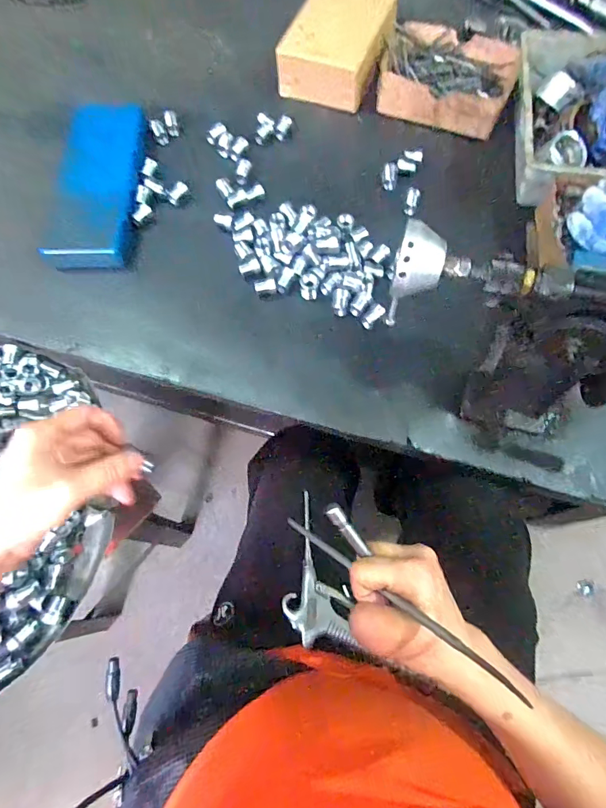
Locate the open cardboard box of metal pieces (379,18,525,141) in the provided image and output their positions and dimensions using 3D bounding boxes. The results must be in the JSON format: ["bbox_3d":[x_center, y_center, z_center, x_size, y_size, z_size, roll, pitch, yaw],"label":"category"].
[{"bbox_3d":[0.193,-0.446,0.581,0.175,0.036,0.137,21,70,8],"label":"open cardboard box of metal pieces"}]

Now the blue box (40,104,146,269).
[{"bbox_3d":[-0.254,-0.279,0.534,0.095,0.030,0.243,1,68,0],"label":"blue box"}]

